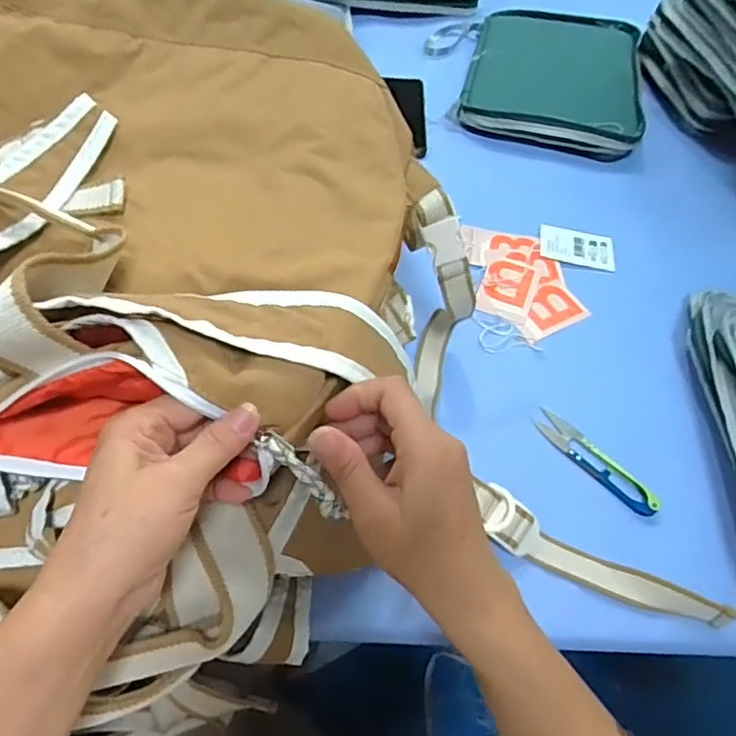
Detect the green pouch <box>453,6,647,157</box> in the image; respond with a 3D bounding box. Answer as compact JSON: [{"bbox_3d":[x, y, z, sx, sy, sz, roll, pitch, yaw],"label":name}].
[{"bbox_3d":[0.264,-0.418,0.840,0.229,0.036,0.328,13,55,4],"label":"green pouch"}]

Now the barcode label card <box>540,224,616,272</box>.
[{"bbox_3d":[0.232,-0.135,0.661,0.081,0.007,0.058,13,55,3],"label":"barcode label card"}]

